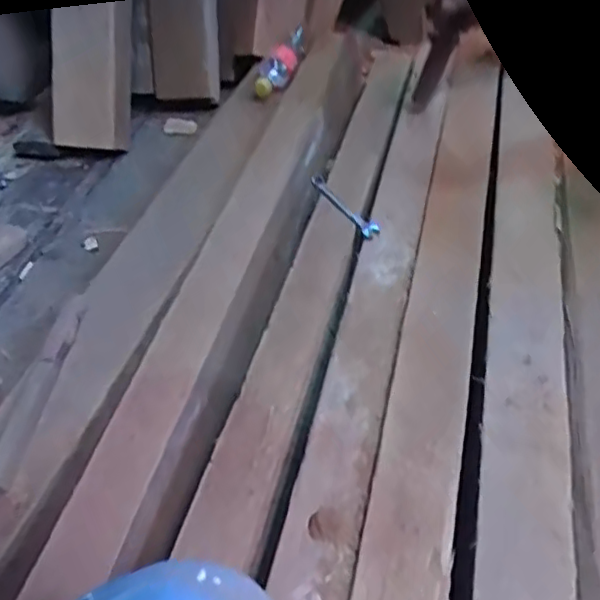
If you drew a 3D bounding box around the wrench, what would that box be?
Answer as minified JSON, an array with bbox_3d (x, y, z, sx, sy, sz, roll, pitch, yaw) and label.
[{"bbox_3d":[0.056,-0.122,0.779,0.024,0.014,0.135,-27,51,-18],"label":"wrench"}]

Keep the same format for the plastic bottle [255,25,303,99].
[{"bbox_3d":[-0.034,-0.422,1.105,0.049,0.055,0.163,23,68,24],"label":"plastic bottle"}]

